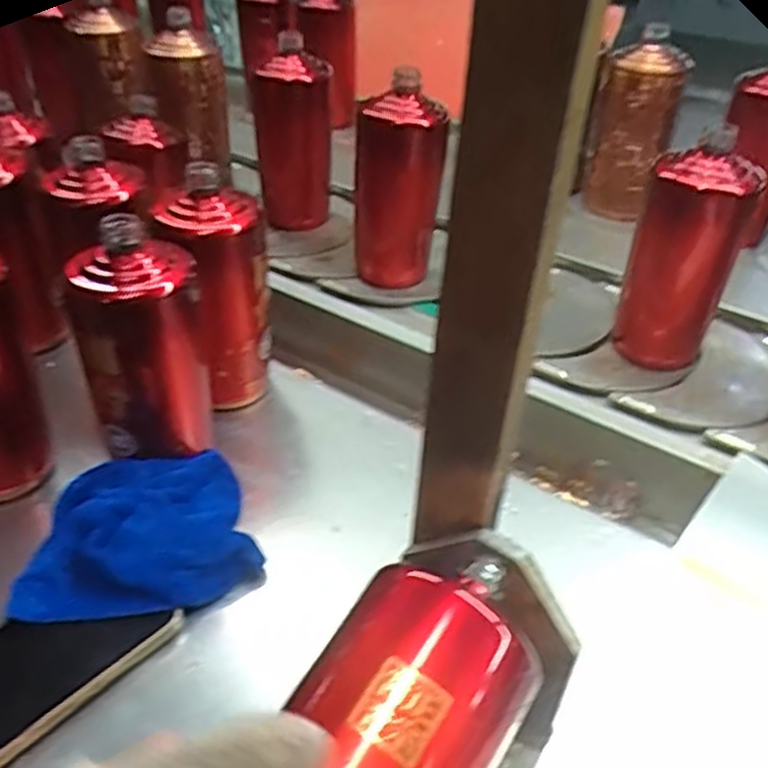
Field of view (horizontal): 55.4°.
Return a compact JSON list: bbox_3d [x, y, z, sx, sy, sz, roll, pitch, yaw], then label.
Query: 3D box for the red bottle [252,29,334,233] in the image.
[{"bbox_3d":[-0.090,-0.256,0.760,0.081,0.192,0.089,-2,39,-5],"label":"red bottle"}]

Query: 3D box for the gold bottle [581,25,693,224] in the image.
[{"bbox_3d":[0.266,-0.269,0.782,0.083,0.192,0.065,16,41,16],"label":"gold bottle"}]

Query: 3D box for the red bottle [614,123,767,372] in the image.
[{"bbox_3d":[0.241,-0.101,0.589,0.059,0.178,0.060,-16,42,-21],"label":"red bottle"}]

